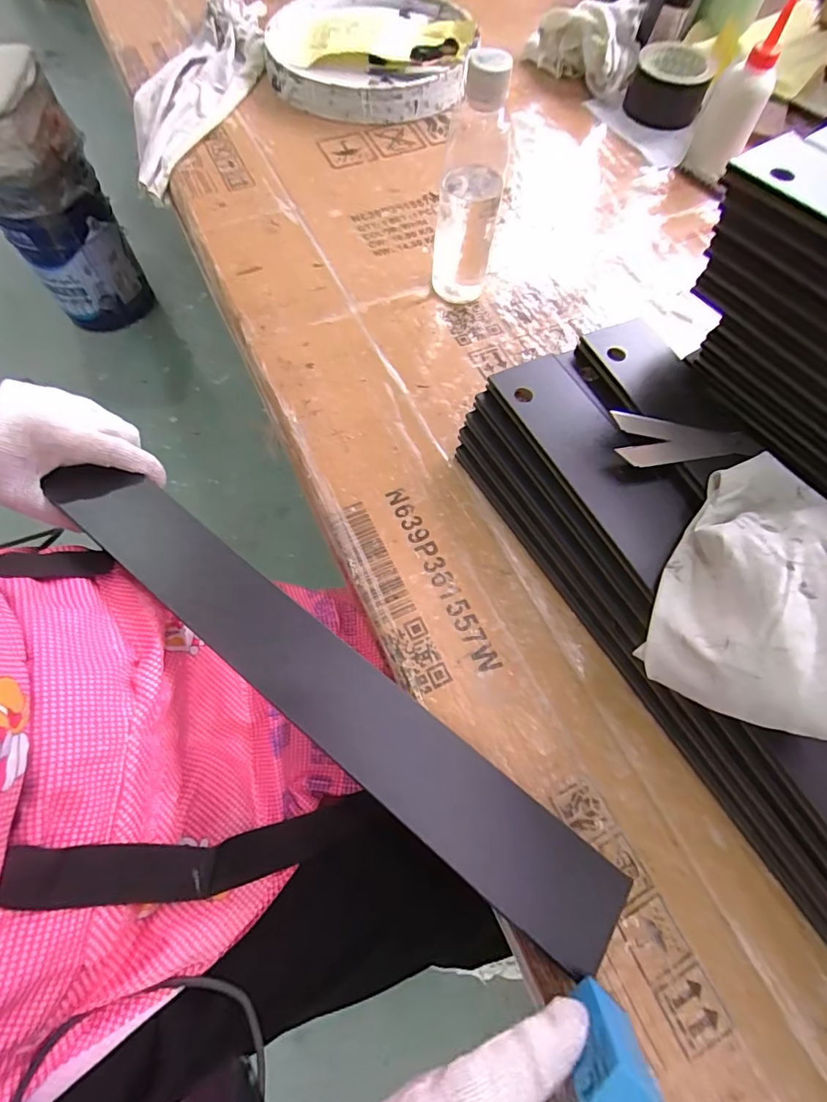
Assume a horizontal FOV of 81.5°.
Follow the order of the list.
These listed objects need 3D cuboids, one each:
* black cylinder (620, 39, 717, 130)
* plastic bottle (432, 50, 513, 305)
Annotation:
[{"bbox_3d":[0.327,-0.599,0.619,0.093,0.058,0.102,19,65,6],"label":"black cylinder"},{"bbox_3d":[0.051,-0.322,0.431,0.054,0.191,0.052,7,64,0],"label":"plastic bottle"}]

